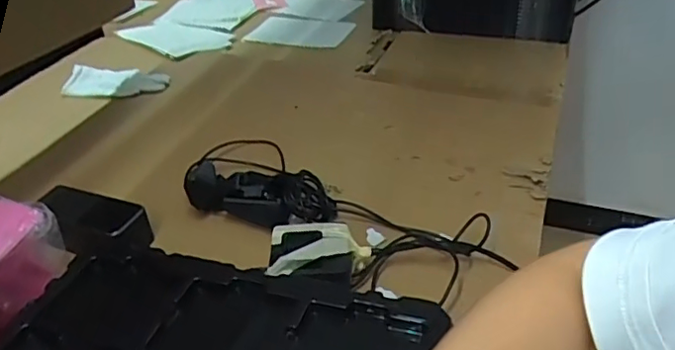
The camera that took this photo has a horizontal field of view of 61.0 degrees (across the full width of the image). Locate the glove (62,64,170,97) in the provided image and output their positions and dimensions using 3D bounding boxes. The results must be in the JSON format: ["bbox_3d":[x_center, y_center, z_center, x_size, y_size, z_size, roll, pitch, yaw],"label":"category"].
[{"bbox_3d":[-0.365,-0.157,0.952,0.161,0.035,0.066,-1,35,3],"label":"glove"}]

